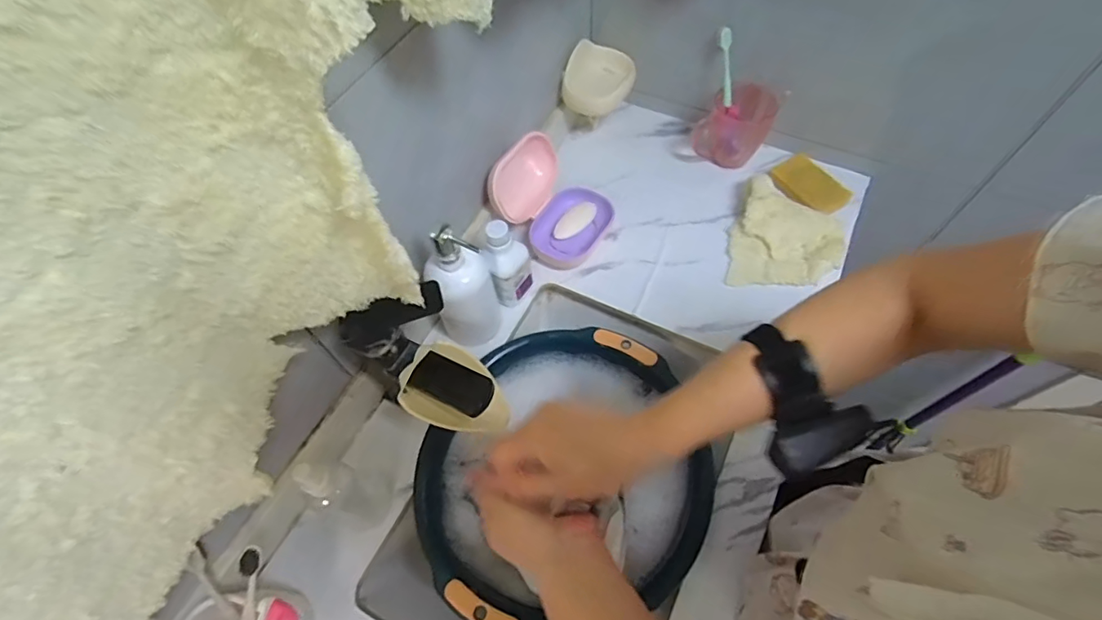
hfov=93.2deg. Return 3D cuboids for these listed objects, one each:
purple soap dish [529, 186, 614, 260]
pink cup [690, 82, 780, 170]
[{"bbox_3d":[0.031,-0.124,0.750,0.081,0.044,0.120,30,66,18],"label":"purple soap dish"},{"bbox_3d":[0.281,-0.280,0.797,0.100,0.100,0.081,25,65,16],"label":"pink cup"}]

